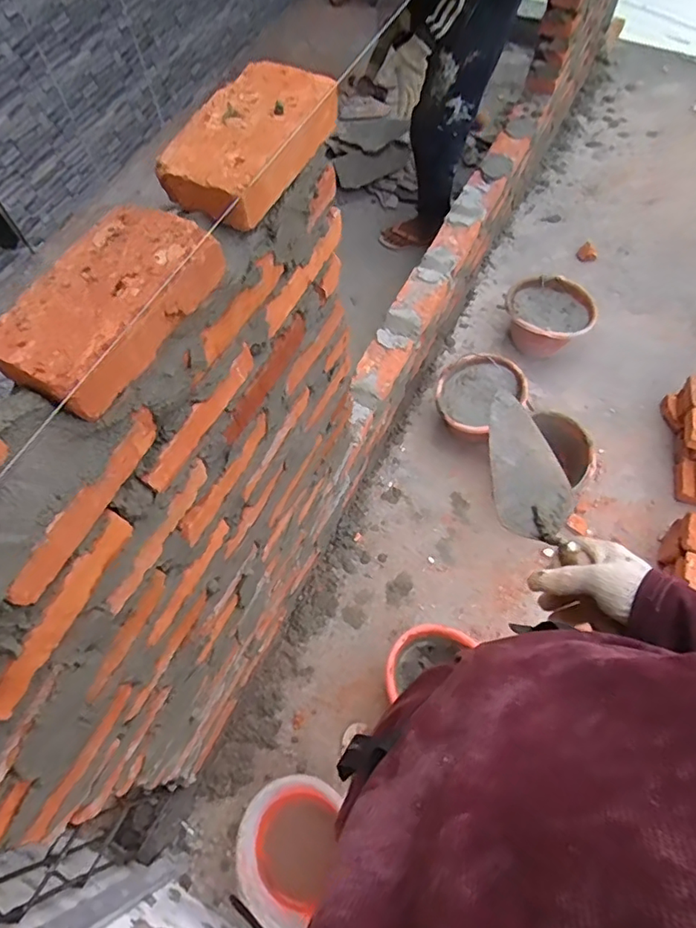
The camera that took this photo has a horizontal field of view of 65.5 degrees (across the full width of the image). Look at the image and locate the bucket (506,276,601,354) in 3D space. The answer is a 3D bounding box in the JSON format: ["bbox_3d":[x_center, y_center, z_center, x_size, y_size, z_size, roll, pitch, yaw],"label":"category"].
[{"bbox_3d":[0.610,-0.446,1.670,0.263,0.158,0.209,21,66,12],"label":"bucket"}]

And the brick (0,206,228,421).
[{"bbox_3d":[-0.205,-0.136,0.465,0.101,0.046,0.193,24,67,14],"label":"brick"}]

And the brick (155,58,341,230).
[{"bbox_3d":[-0.098,-0.328,0.549,0.103,0.044,0.199,26,67,14],"label":"brick"}]

